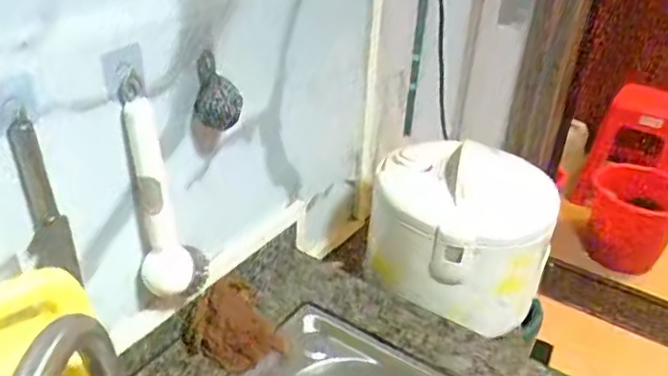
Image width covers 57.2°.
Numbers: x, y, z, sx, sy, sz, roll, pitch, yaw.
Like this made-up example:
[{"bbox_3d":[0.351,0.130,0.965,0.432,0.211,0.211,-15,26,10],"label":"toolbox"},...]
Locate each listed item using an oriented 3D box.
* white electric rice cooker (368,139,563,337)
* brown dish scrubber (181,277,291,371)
[{"bbox_3d":[0.200,0.064,0.977,0.275,0.198,0.257,9,33,8],"label":"white electric rice cooker"},{"bbox_3d":[-0.140,0.187,0.811,0.114,0.021,0.122,-23,68,-41],"label":"brown dish scrubber"}]

